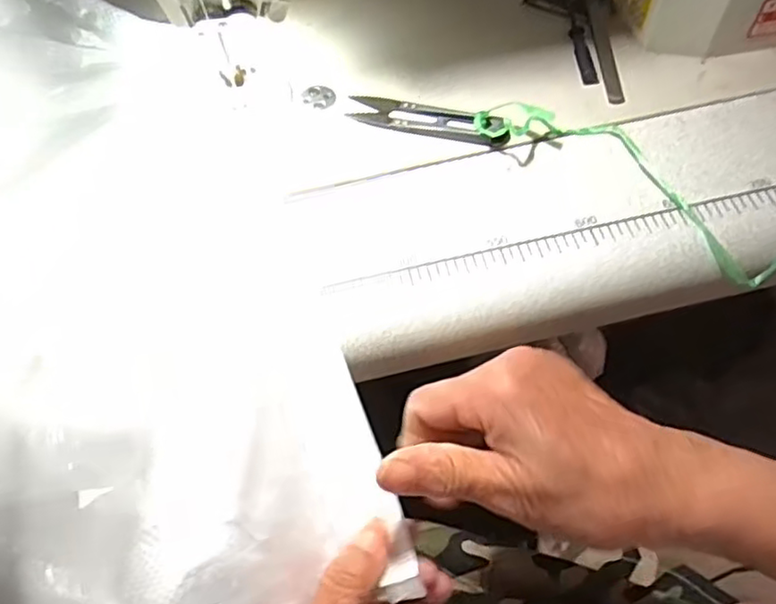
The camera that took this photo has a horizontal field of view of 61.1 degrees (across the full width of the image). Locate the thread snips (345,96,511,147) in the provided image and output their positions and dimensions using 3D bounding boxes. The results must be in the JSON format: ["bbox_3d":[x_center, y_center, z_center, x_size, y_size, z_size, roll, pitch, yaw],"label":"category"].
[{"bbox_3d":[0.023,-0.111,0.393,0.098,0.014,0.023,17,62,14],"label":"thread snips"}]

